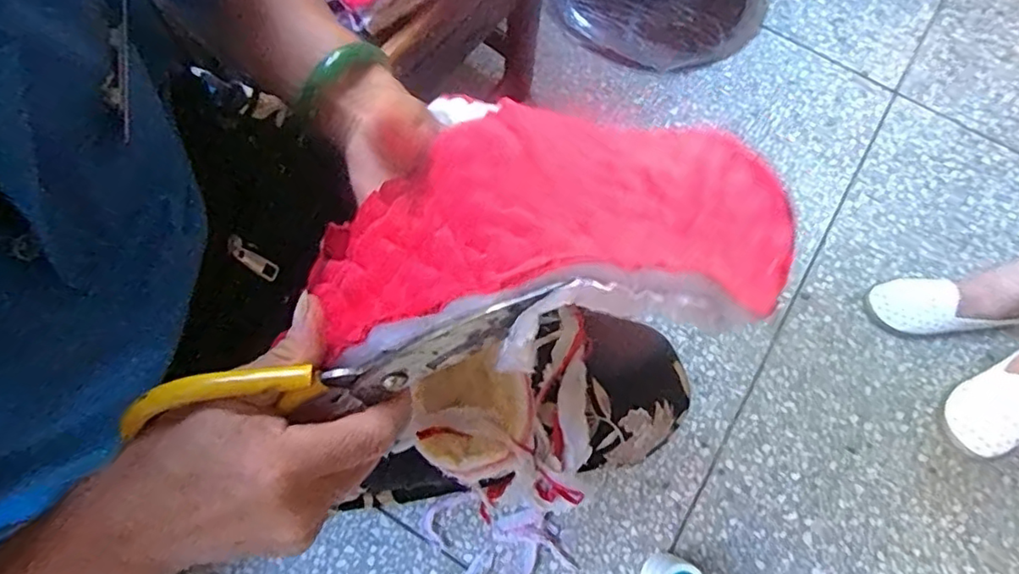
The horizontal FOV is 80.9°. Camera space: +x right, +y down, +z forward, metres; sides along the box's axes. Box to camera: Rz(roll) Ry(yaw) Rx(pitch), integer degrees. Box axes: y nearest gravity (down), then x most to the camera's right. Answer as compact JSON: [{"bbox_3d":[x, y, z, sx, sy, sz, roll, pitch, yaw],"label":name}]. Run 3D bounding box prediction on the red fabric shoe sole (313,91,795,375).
[{"bbox_3d":[0.024,-0.031,0.289,0.251,0.066,0.141,-14,48,-4],"label":"red fabric shoe sole"}]

